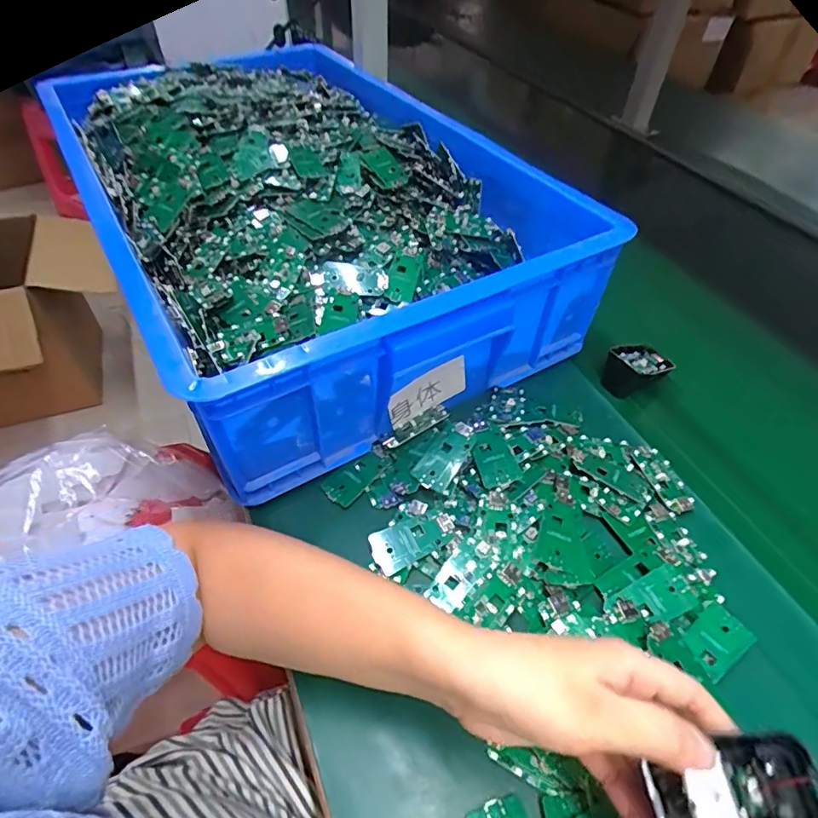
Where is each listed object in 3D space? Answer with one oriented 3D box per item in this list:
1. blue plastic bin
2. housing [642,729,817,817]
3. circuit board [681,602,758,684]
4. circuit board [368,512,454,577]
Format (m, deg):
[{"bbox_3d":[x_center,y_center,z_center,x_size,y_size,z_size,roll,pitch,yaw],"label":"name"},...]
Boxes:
[{"bbox_3d":[-0.099,-0.206,0.545,0.392,0.128,0.521,-23,53,-21],"label":"blue plastic bin"},{"bbox_3d":[0.140,0.166,0.213,0.076,0.017,0.041,-7,49,-8],"label":"housing"},{"bbox_3d":[0.207,0.157,0.343,0.043,0.009,0.033,-33,56,-13],"label":"circuit board"},{"bbox_3d":[0.003,0.096,0.379,0.063,0.005,0.031,-19,52,-18],"label":"circuit board"}]

